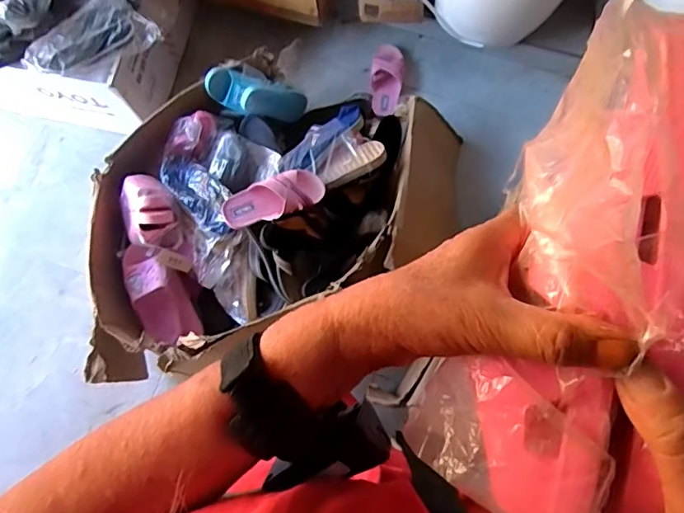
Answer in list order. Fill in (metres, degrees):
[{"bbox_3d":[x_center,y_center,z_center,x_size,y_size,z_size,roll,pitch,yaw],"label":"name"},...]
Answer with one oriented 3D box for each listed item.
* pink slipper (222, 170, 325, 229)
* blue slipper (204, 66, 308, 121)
[{"bbox_3d":[-0.147,-0.121,1.105,0.222,0.076,0.099,-22,78,-3],"label":"pink slipper"},{"bbox_3d":[-0.201,-0.400,1.275,0.283,0.070,0.093,4,74,-39],"label":"blue slipper"}]

